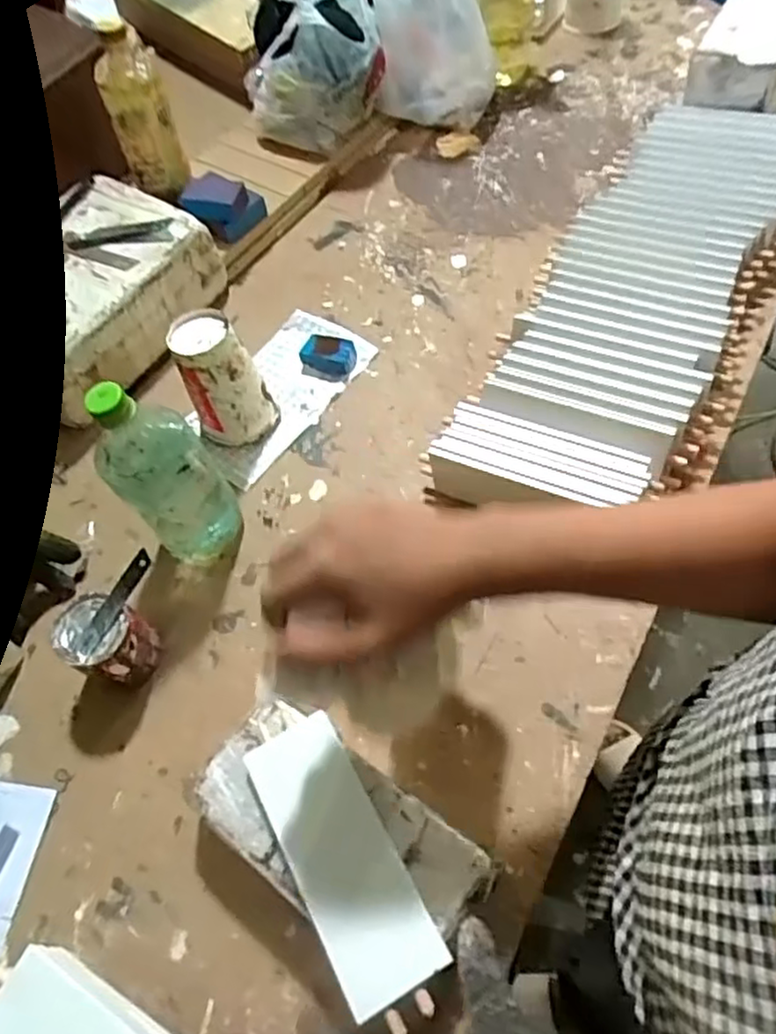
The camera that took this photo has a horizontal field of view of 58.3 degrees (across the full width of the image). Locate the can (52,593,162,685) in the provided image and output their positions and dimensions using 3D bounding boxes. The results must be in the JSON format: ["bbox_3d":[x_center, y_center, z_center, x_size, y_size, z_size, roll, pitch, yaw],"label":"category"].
[{"bbox_3d":[-0.238,0.109,0.595,0.070,0.068,0.060,16,61,9],"label":"can"}]

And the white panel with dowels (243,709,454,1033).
[{"bbox_3d":[-0.030,0.221,0.455,0.065,0.010,0.186,-26,55,-14],"label":"white panel with dowels"}]

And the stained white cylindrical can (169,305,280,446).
[{"bbox_3d":[-0.164,-0.139,0.702,0.080,0.118,0.081,0,60,0],"label":"stained white cylindrical can"}]

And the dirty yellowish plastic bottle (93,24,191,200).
[{"bbox_3d":[-0.294,-0.477,0.834,0.071,0.164,0.062,-18,62,-11],"label":"dirty yellowish plastic bottle"}]

